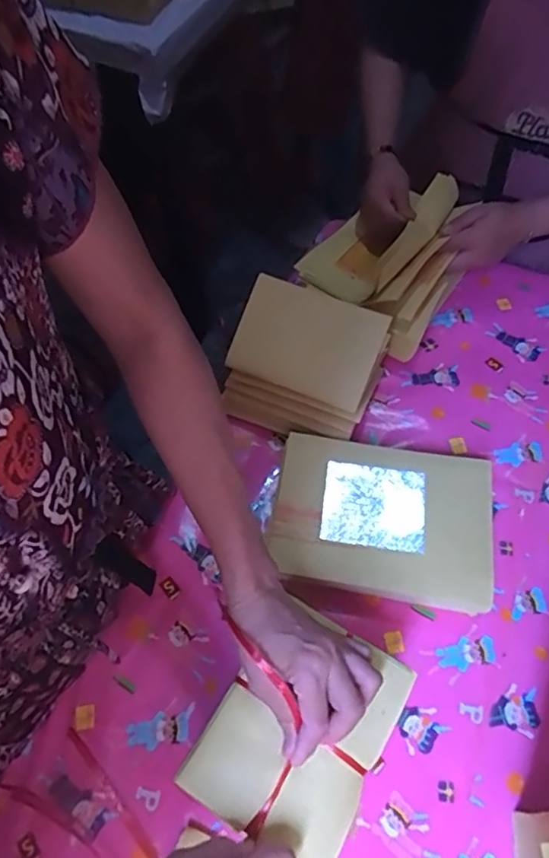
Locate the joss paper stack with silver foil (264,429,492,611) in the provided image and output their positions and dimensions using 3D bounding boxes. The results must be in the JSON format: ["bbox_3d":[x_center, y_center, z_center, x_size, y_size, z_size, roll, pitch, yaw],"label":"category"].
[{"bbox_3d":[0.116,0.098,0.625,0.228,0.046,0.164,7,59,6],"label":"joss paper stack with silver foil"}]

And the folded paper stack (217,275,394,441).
[{"bbox_3d":[0.030,-0.072,0.671,0.167,0.036,0.174,21,102,11],"label":"folded paper stack"}]

